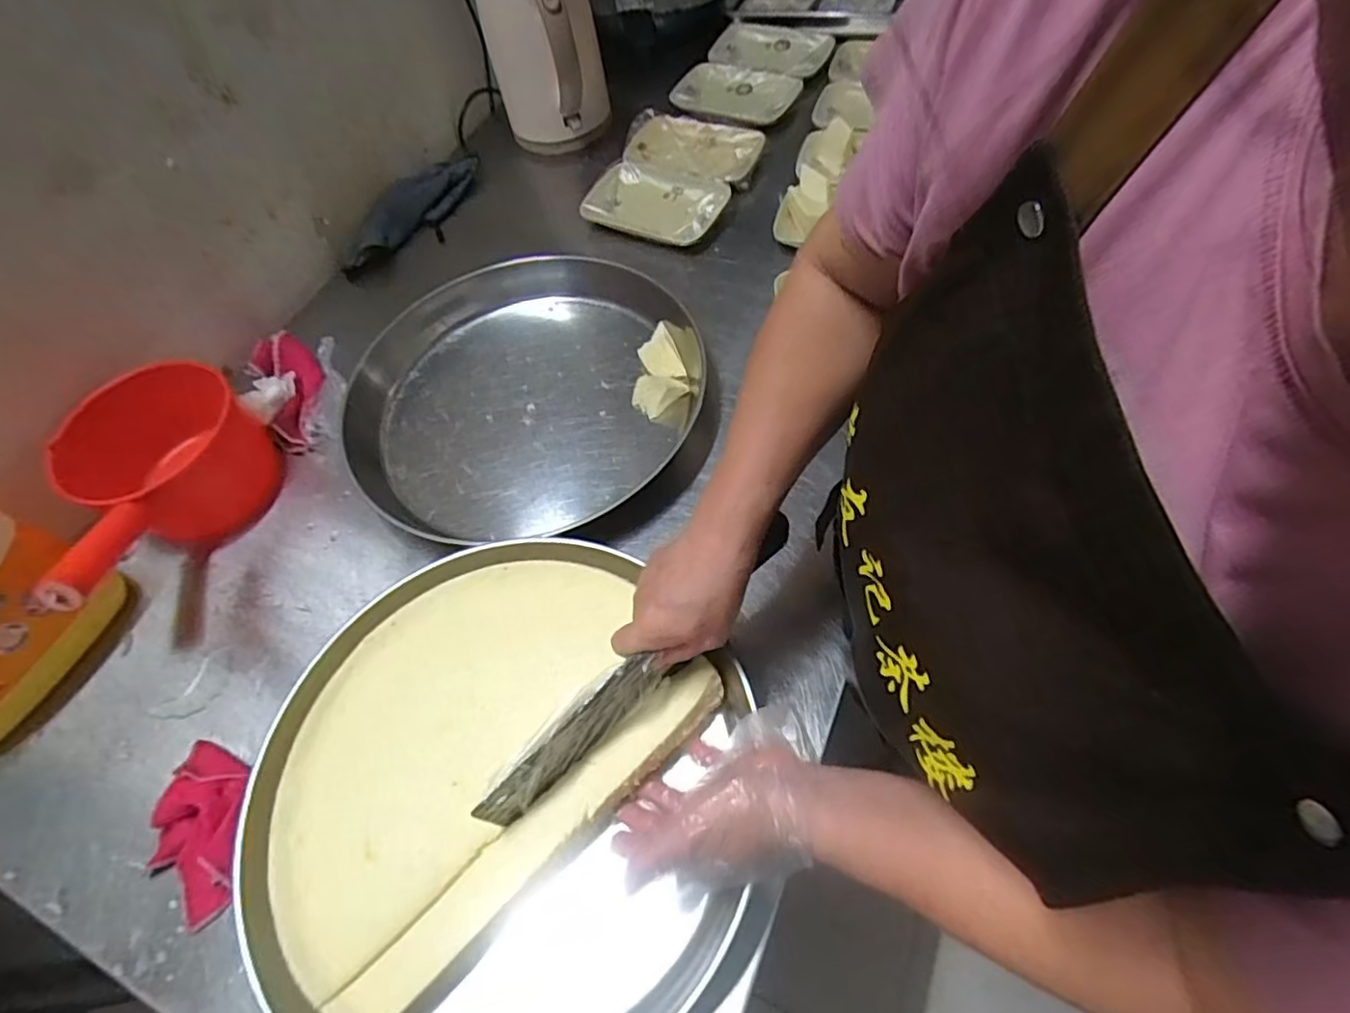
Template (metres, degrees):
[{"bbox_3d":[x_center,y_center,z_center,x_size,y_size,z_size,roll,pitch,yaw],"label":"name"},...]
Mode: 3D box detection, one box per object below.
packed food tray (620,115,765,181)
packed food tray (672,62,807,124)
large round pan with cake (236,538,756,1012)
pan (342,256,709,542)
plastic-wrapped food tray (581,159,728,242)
[{"bbox_3d":[0.027,-0.522,0.927,0.197,0.022,0.135,15,62,16],"label":"packed food tray"},{"bbox_3d":[0.101,-0.651,1.002,0.190,0.026,0.130,22,64,19],"label":"packed food tray"},{"bbox_3d":[-0.139,0.213,0.492,0.361,0.081,0.376,-2,59,6],"label":"large round pan with cake"},{"bbox_3d":[-0.169,-0.139,0.716,0.391,0.066,0.359,-3,58,5],"label":"pan"},{"bbox_3d":[-0.026,-0.409,0.868,0.185,0.035,0.121,17,62,16],"label":"plastic-wrapped food tray"}]

